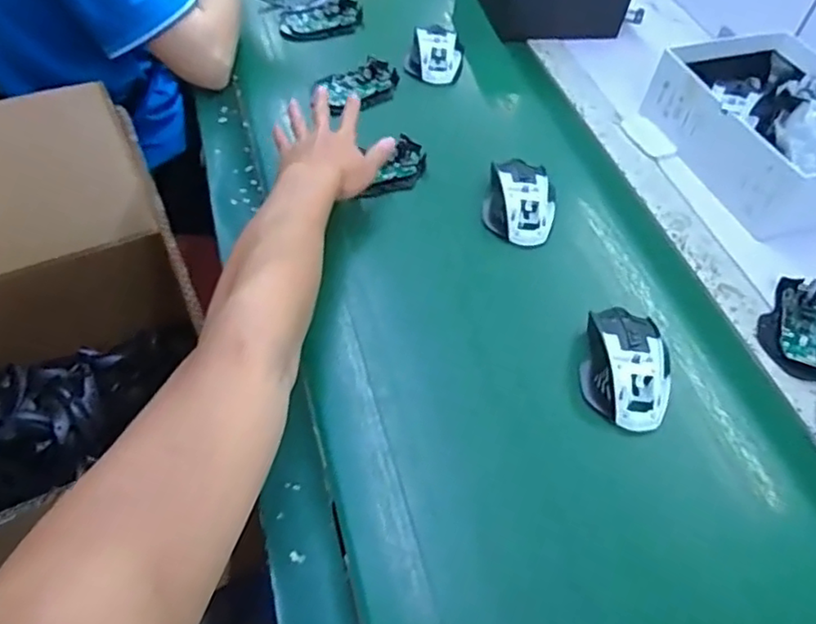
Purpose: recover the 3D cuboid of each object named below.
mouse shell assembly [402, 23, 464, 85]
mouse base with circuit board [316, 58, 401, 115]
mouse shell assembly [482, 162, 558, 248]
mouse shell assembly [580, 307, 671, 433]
[{"bbox_3d":[0.036,-0.337,0.804,0.072,0.033,0.080,9,53,2],"label":"mouse shell assembly"},{"bbox_3d":[-0.058,-0.282,0.769,0.105,0.018,0.063,-25,59,-21],"label":"mouse base with circuit board"},{"bbox_3d":[0.119,-0.119,0.653,0.073,0.034,0.104,12,53,5],"label":"mouse shell assembly"},{"bbox_3d":[0.189,0.045,0.540,0.068,0.038,0.106,13,54,5],"label":"mouse shell assembly"}]

